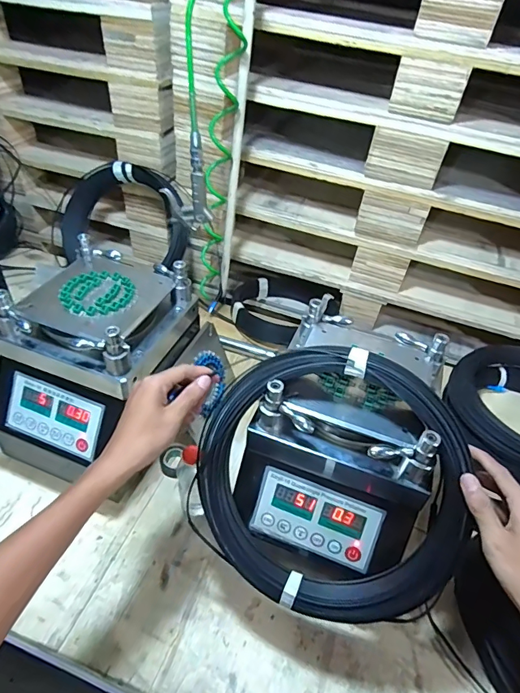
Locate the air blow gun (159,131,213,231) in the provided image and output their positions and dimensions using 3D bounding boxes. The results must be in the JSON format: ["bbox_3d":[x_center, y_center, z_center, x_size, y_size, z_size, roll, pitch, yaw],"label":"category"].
[{"bbox_3d":[-0.133,-0.294,0.781,0.089,0.168,0.023,20,45,15],"label":"air blow gun"}]

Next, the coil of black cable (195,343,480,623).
[{"bbox_3d":[0.075,0.151,0.500,0.299,0.296,0.031,7,0,14],"label":"coil of black cable"}]

